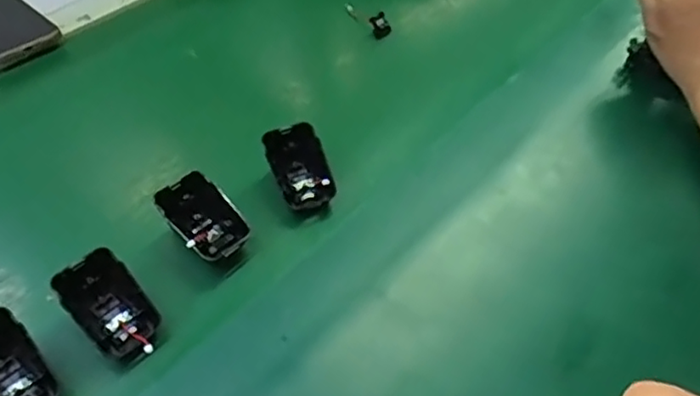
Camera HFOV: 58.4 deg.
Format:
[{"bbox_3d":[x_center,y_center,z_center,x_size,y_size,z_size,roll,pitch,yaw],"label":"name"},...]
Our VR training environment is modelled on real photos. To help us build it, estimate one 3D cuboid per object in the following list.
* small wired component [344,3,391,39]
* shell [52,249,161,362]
[{"bbox_3d":[0.016,-0.195,0.675,0.020,0.023,0.070,-25,53,-21],"label":"small wired component"},{"bbox_3d":[-0.160,0.073,0.417,0.044,0.044,0.060,-34,56,-27],"label":"shell"}]

